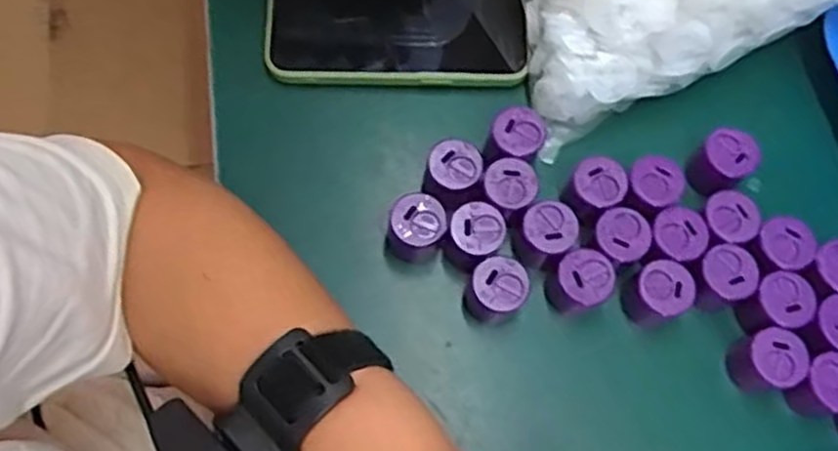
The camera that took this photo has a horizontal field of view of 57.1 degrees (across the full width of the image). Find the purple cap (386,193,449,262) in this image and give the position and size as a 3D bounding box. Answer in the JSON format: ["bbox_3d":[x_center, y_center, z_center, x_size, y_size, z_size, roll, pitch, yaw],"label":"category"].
[{"bbox_3d":[-0.001,0.002,0.395,0.027,0.040,0.025,1,71,-3],"label":"purple cap"}]

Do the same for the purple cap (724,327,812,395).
[{"bbox_3d":[0.174,0.068,0.387,0.027,0.034,0.028,1,71,-3],"label":"purple cap"}]

